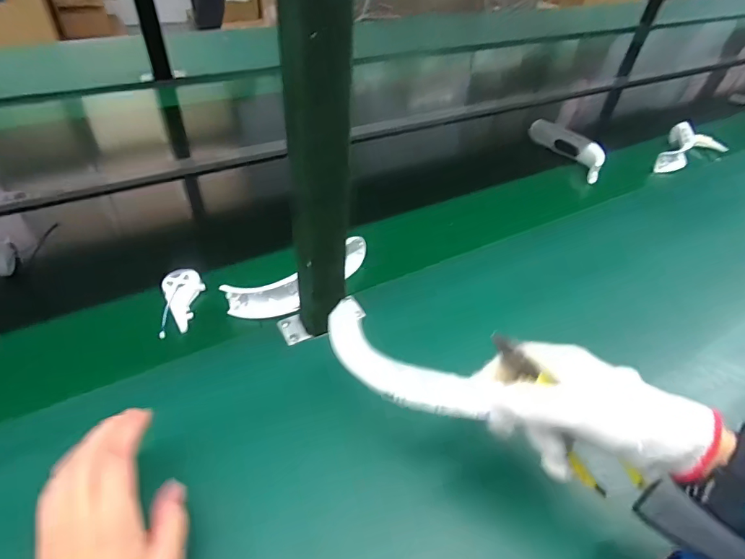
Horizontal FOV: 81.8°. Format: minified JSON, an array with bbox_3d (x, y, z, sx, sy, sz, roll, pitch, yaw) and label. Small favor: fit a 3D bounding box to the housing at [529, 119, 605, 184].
[{"bbox_3d":[0.406,-0.275,0.896,0.039,0.071,0.205,-11,46,-16],"label":"housing"}]

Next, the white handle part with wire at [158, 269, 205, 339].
[{"bbox_3d":[-0.236,0.025,0.534,0.047,0.016,0.096,-9,45,-14],"label":"white handle part with wire"}]

